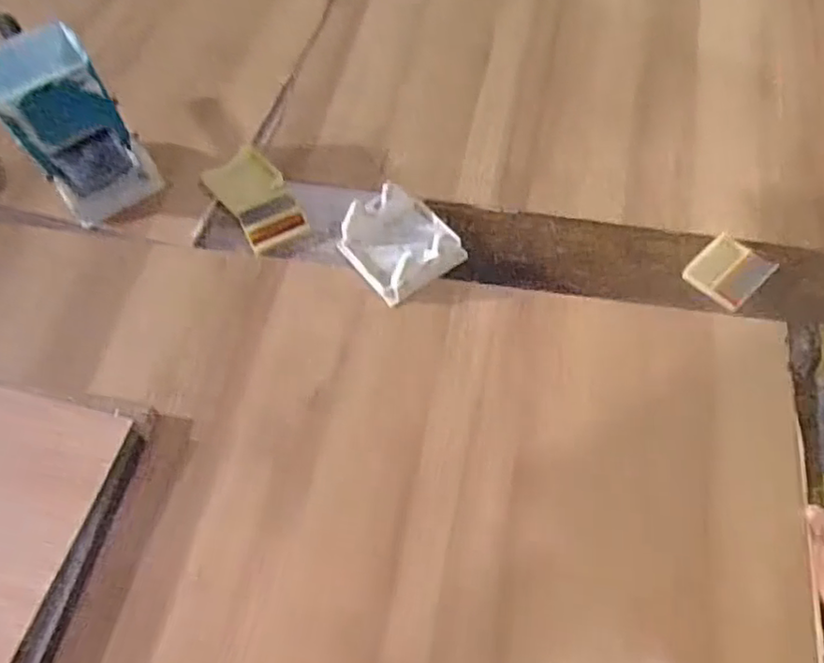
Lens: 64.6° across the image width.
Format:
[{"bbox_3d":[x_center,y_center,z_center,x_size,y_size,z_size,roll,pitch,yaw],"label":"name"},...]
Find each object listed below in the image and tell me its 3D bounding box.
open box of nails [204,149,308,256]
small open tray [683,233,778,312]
[{"bbox_3d":[-0.179,-0.154,0.760,0.078,0.012,0.138,-35,66,-14],"label":"open box of nails"},{"bbox_3d":[0.333,-0.064,0.685,0.073,0.010,0.067,-40,67,-16],"label":"small open tray"}]

